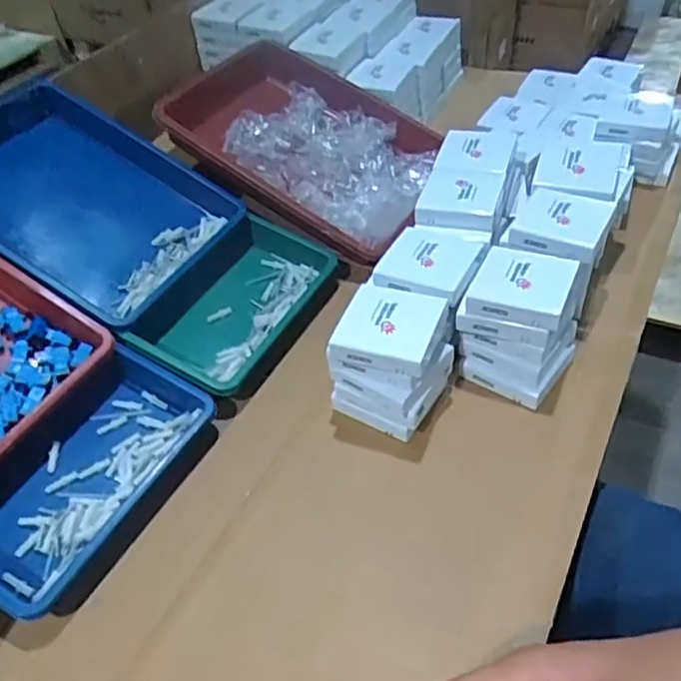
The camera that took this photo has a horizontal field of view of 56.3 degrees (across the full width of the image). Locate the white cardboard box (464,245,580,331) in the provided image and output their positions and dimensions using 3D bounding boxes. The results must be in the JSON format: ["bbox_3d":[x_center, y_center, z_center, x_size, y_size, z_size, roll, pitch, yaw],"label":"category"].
[{"bbox_3d":[0.172,-0.054,0.598,0.085,0.023,0.088,14,48,19],"label":"white cardboard box"}]

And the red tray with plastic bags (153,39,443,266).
[{"bbox_3d":[-0.049,-0.269,0.844,0.368,0.088,0.259,29,63,10],"label":"red tray with plastic bags"}]

